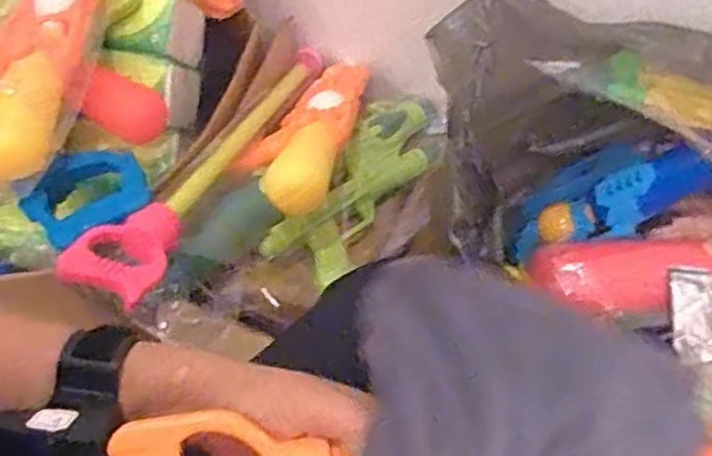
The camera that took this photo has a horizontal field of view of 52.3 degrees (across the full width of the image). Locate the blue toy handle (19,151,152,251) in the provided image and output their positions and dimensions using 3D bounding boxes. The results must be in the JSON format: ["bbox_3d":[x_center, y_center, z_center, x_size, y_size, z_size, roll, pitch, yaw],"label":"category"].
[{"bbox_3d":[-0.285,-0.033,0.767,0.123,0.040,0.105,-22,62,-10],"label":"blue toy handle"}]

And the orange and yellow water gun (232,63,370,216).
[{"bbox_3d":[-0.068,-0.130,0.923,0.125,0.070,0.321,8,39,7],"label":"orange and yellow water gun"}]

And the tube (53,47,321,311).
[{"bbox_3d":[-0.158,-0.092,0.879,0.078,0.050,0.538,16,38,12],"label":"tube"}]

